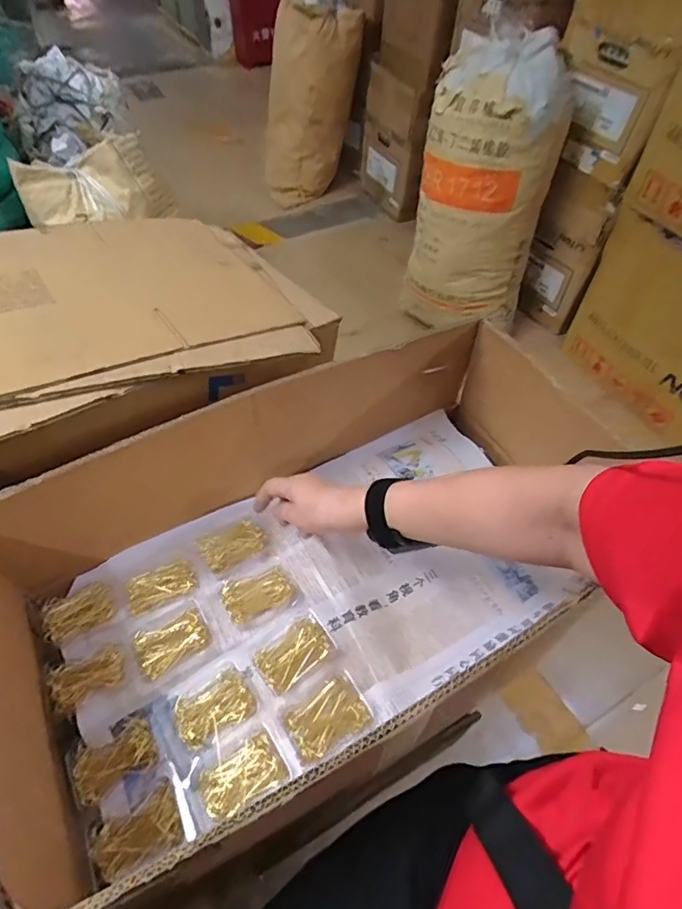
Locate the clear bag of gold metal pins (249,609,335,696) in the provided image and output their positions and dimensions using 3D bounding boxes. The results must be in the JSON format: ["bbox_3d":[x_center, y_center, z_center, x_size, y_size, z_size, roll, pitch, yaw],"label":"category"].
[{"bbox_3d":[-0.047,0.195,0.522,0.075,0.014,0.049,-32,59,-25],"label":"clear bag of gold metal pins"}]

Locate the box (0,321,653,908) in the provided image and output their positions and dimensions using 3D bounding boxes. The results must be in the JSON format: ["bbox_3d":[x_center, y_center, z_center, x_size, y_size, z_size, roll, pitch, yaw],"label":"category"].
[{"bbox_3d":[-0.020,0.108,0.526,0.583,0.196,0.351,-22,55,-19],"label":"box"}]

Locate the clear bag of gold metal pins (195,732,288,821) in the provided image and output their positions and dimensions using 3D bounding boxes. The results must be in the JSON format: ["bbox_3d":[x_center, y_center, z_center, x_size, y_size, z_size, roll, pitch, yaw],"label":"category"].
[{"bbox_3d":[-0.087,0.283,0.460,0.071,0.012,0.043,-26,57,-21],"label":"clear bag of gold metal pins"}]

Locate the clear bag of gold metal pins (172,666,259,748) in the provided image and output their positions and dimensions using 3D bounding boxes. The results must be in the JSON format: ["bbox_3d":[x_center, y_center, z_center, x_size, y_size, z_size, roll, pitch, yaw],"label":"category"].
[{"bbox_3d":[-0.120,0.239,0.497,0.072,0.014,0.048,-27,57,-22],"label":"clear bag of gold metal pins"}]

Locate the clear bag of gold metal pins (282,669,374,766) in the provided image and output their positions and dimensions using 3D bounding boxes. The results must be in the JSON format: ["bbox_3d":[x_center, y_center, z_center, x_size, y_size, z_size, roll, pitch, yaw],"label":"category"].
[{"bbox_3d":[-0.013,0.240,0.483,0.075,0.019,0.055,-25,56,-20],"label":"clear bag of gold metal pins"}]

